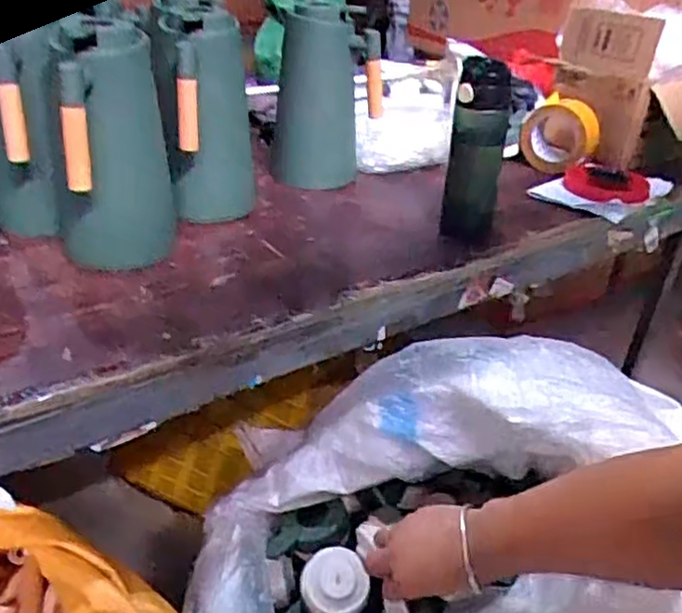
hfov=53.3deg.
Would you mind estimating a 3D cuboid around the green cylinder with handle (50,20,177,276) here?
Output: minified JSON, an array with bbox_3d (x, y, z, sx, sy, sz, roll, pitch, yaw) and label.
[{"bbox_3d":[-0.247,-0.159,0.753,0.122,0.229,0.129,-6,32,-17],"label":"green cylinder with handle"}]

